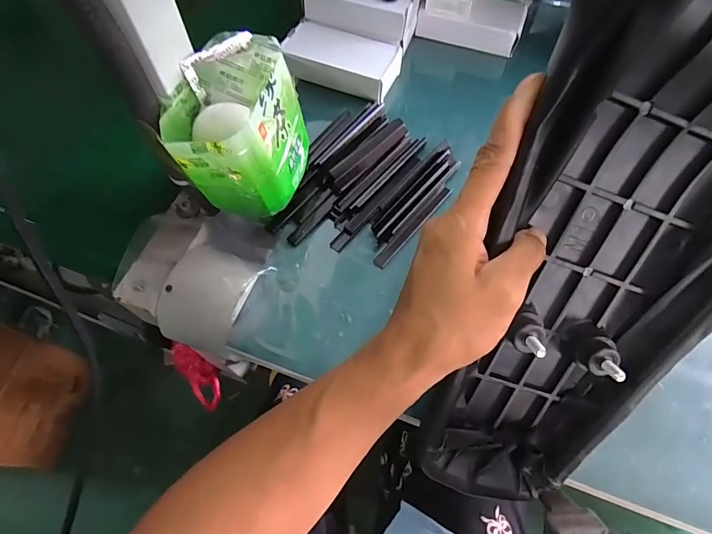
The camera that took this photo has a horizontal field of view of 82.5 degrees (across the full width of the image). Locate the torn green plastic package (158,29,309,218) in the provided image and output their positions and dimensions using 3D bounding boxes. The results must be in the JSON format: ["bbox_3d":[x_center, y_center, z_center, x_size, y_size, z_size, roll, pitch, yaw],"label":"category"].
[{"bbox_3d":[-0.087,-0.108,0.320,0.083,0.090,0.112,18,64,8],"label":"torn green plastic package"}]

